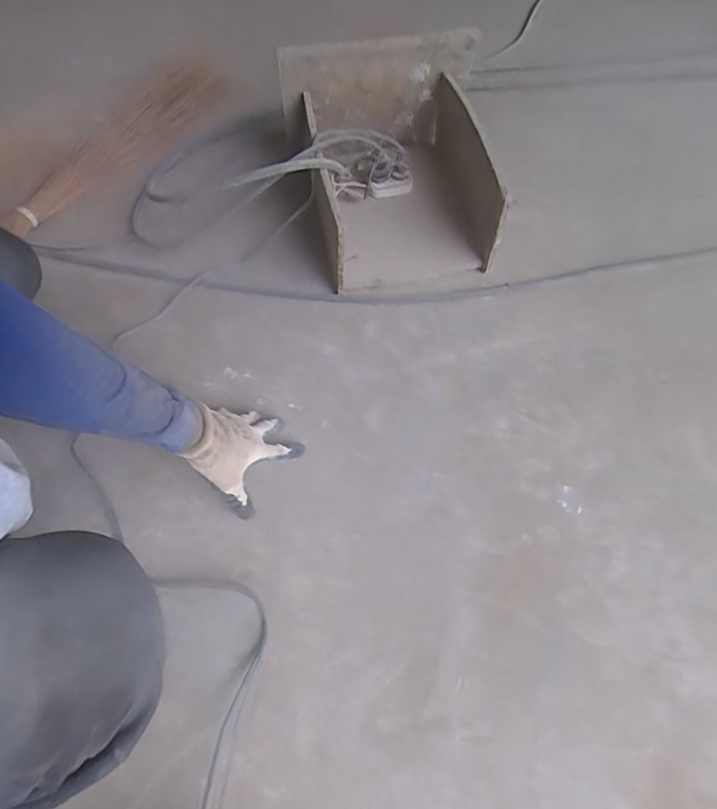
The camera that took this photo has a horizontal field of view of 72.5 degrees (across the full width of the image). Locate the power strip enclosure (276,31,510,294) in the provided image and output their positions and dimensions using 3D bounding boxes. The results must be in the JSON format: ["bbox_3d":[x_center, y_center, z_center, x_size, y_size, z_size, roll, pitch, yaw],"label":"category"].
[{"bbox_3d":[0.050,-0.411,0.838,0.324,0.235,0.378,-8,58,-1],"label":"power strip enclosure"}]

